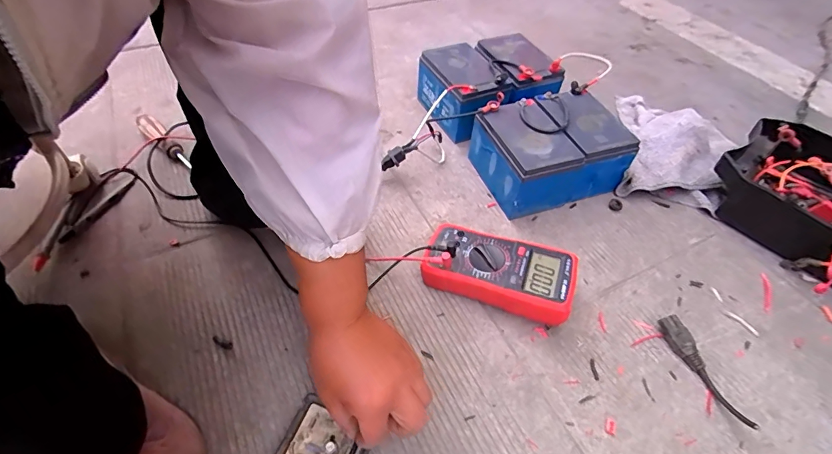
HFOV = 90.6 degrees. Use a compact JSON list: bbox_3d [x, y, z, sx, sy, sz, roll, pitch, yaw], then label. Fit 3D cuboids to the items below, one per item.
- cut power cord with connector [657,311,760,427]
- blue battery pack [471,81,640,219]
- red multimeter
[{"bbox_3d":[0.331,0.161,0.471,0.024,0.028,0.133,-13,52,-14],"label":"cut power cord with connector"},{"bbox_3d":[0.207,-0.124,0.646,0.203,0.097,0.151,-15,53,-15],"label":"blue battery pack"},{"bbox_3d":[0.103,0.056,0.528,0.185,0.053,0.094,18,51,12],"label":"red multimeter"}]

